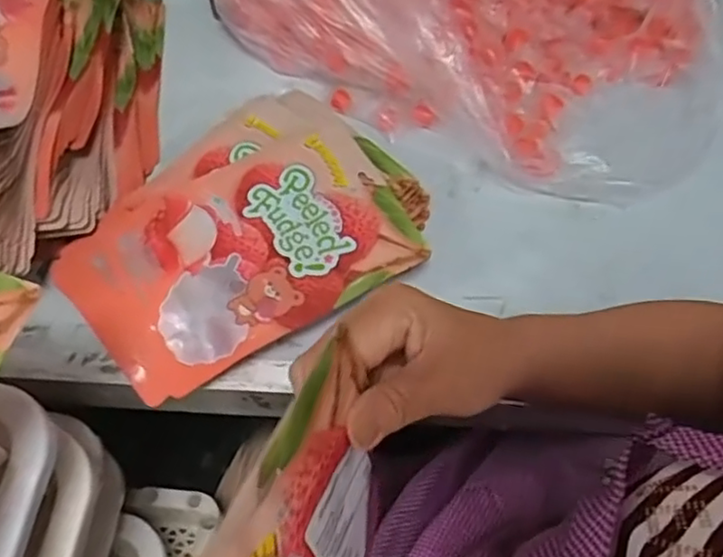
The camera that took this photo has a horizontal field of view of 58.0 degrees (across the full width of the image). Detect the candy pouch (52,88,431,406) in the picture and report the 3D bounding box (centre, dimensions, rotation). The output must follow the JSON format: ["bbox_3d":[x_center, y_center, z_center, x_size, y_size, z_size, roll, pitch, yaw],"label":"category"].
[{"bbox_3d":[-0.091,-0.035,0.522,0.274,0.029,0.213,-41,67,-13],"label":"candy pouch"}]

